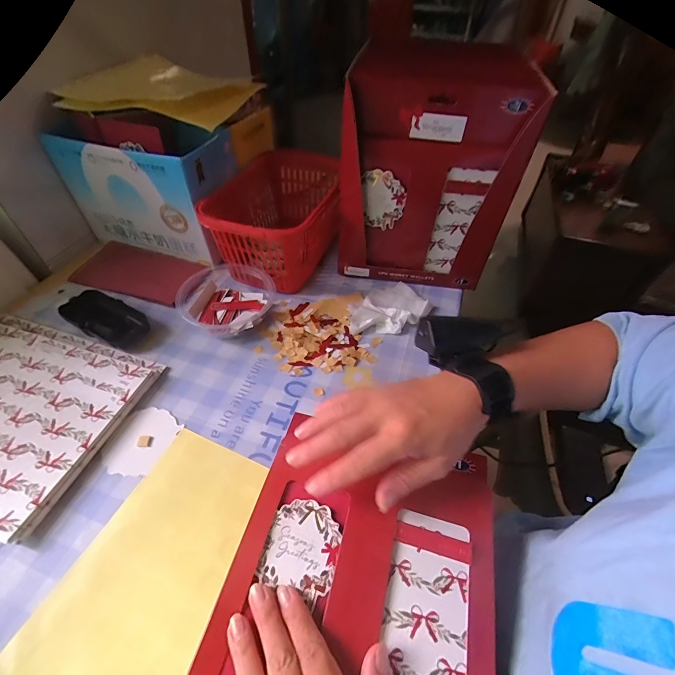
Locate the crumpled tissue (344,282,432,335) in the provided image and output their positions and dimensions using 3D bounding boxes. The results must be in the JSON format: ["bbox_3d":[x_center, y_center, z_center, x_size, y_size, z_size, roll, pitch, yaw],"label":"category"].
[{"bbox_3d":[0.065,-0.036,0.464,0.075,0.019,0.114,37,56,27],"label":"crumpled tissue"}]

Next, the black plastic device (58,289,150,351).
[{"bbox_3d":[-0.287,-0.024,0.432,0.105,0.028,0.056,21,50,15],"label":"black plastic device"}]

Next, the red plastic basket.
[{"bbox_3d":[-0.080,-0.173,0.521,0.156,0.109,0.236,14,48,9],"label":"red plastic basket"}]

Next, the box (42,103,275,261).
[{"bbox_3d":[-0.247,-0.258,0.546,0.223,0.163,0.219,18,49,13],"label":"box"}]

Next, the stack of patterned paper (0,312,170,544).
[{"bbox_3d":[-0.347,0.065,0.361,0.259,0.015,0.190,15,49,10],"label":"stack of patterned paper"}]

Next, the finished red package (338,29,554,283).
[{"bbox_3d":[0.113,-0.203,0.456,0.198,0.274,0.123,11,48,6],"label":"finished red package"}]

